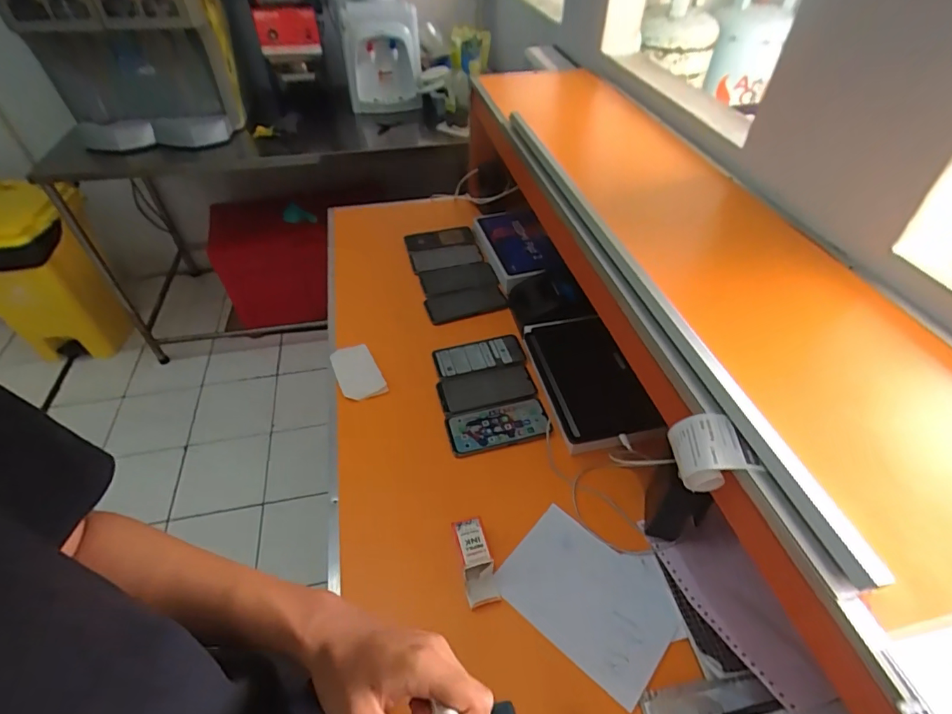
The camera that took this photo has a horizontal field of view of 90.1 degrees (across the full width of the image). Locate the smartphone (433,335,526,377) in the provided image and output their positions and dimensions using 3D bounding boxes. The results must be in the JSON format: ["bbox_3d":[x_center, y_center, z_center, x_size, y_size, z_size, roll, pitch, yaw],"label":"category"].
[{"bbox_3d":[0.006,-0.002,0.905,0.167,0.012,0.075,-6,45,-7],"label":"smartphone"}]

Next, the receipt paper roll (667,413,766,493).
[{"bbox_3d":[0.210,0.085,0.428,0.061,0.038,0.061,-23,44,17],"label":"receipt paper roll"}]

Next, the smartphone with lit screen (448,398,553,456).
[{"bbox_3d":[0.036,0.113,0.793,0.163,0.012,0.078,-8,46,-10],"label":"smartphone with lit screen"}]

